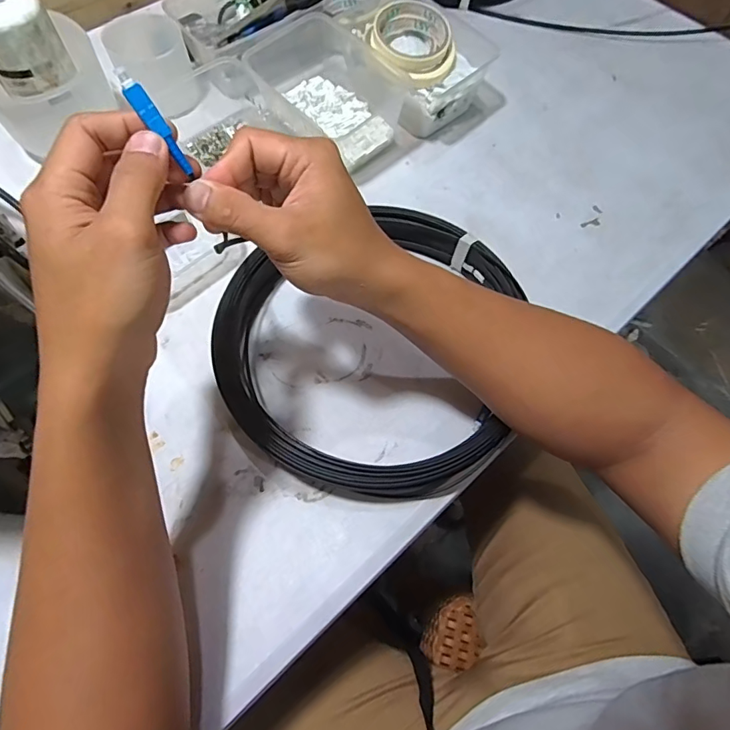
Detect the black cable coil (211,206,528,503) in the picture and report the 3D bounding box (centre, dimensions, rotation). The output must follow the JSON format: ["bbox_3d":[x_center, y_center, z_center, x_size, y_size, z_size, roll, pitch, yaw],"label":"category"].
[{"bbox_3d":[0.017,-0.015,0.416,0.274,0.051,0.255,0,65,-1],"label":"black cable coil"}]

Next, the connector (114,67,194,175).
[{"bbox_3d":[-0.103,-0.120,0.233,0.005,0.052,0.008,18,63,40],"label":"connector"}]

